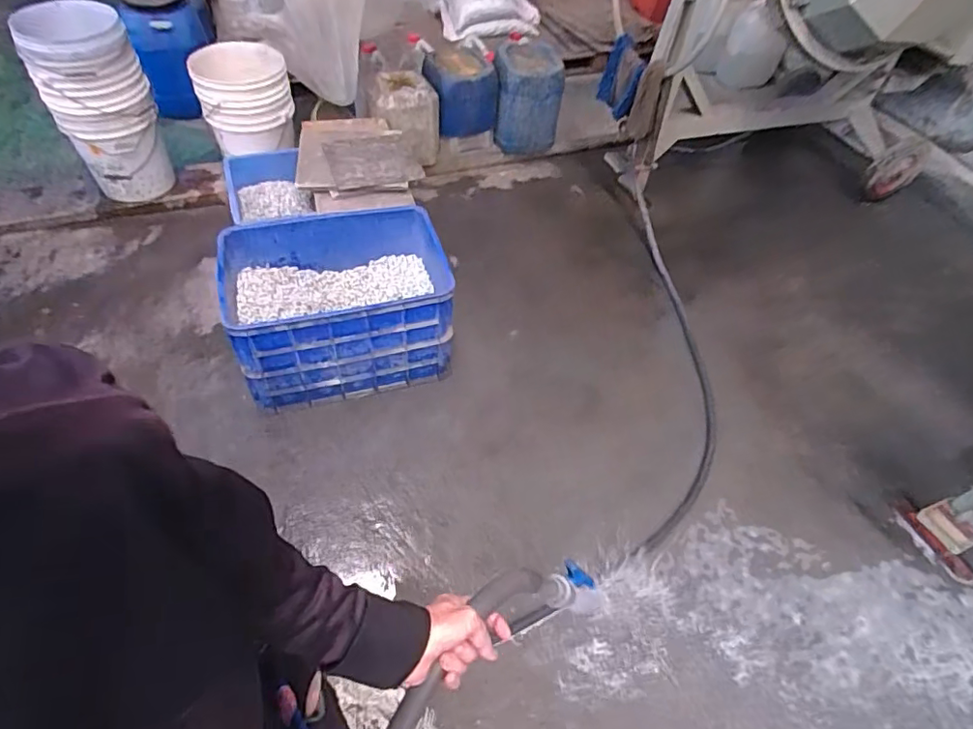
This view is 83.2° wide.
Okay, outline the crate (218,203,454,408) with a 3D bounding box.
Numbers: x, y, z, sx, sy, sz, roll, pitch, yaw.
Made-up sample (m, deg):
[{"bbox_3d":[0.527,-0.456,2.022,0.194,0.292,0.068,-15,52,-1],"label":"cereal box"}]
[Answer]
[{"bbox_3d":[-0.447,-0.199,1.727,0.666,0.358,0.486,-14,53,-17],"label":"crate"}]

